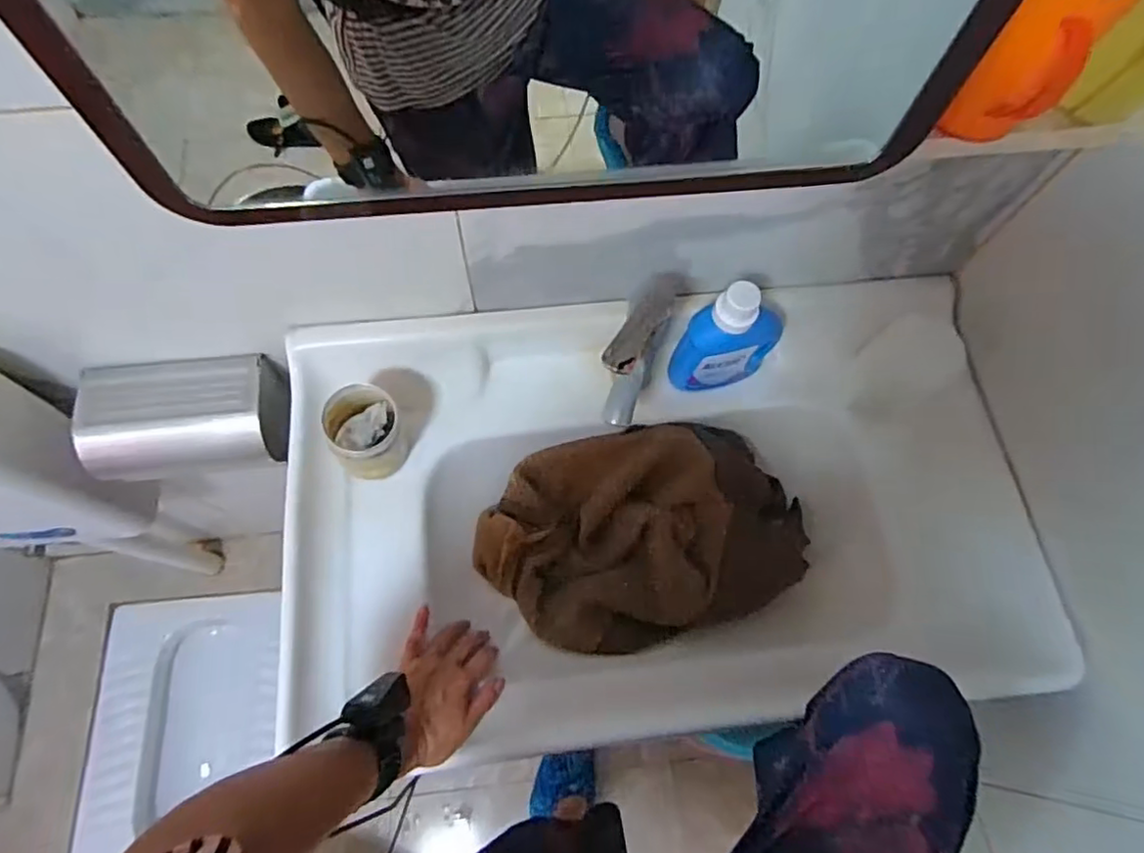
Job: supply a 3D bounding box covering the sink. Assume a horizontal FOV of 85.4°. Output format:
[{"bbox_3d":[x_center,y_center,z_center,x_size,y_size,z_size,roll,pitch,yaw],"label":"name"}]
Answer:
[{"bbox_3d":[0.099,0.085,0.726,0.802,0.128,0.486,-6,70,-4],"label":"sink"}]

